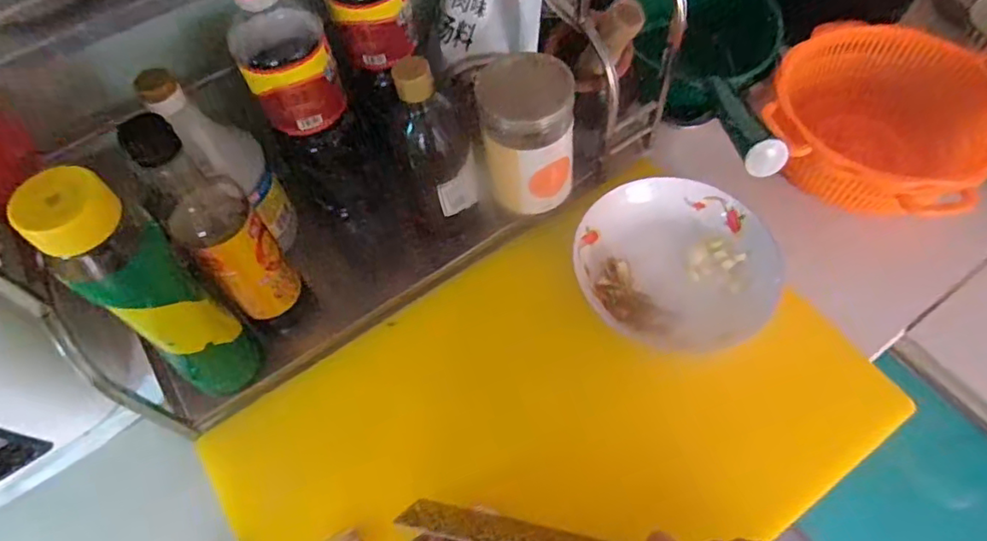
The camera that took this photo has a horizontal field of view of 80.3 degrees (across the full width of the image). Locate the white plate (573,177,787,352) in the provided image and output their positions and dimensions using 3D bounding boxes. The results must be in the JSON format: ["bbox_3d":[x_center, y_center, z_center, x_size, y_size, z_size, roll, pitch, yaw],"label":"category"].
[{"bbox_3d":[0.178,-0.006,0.574,0.183,0.039,0.182,-2,61,3],"label":"white plate"}]

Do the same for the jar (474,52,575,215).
[{"bbox_3d":[0.032,-0.122,0.541,0.082,0.117,0.090,-2,61,3],"label":"jar"}]

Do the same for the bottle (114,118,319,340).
[{"bbox_3d":[-0.213,-0.016,0.482,0.064,0.252,0.049,-42,67,-18],"label":"bottle"}]

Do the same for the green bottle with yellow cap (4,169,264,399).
[{"bbox_3d":[-0.251,0.029,0.454,0.056,0.256,0.075,26,66,17],"label":"green bottle with yellow cap"}]

